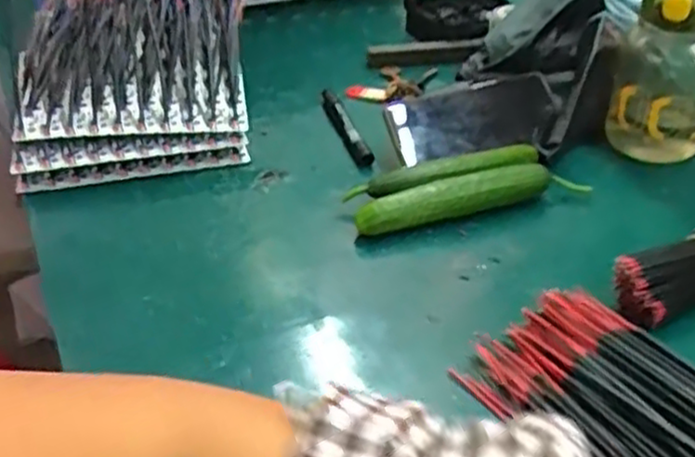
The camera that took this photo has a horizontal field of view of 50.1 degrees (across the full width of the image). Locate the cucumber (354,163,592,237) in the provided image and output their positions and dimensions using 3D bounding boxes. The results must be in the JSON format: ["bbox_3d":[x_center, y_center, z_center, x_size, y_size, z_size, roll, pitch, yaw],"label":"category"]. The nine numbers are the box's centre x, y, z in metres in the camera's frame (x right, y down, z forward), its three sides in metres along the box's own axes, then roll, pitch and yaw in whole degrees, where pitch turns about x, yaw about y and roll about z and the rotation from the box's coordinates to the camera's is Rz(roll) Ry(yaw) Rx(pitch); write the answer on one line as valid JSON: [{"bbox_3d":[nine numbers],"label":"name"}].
[{"bbox_3d":[0.104,-0.029,0.611,0.206,0.034,0.035,-13,38,-16],"label":"cucumber"}]

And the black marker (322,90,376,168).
[{"bbox_3d":[-0.004,-0.100,0.720,0.016,0.016,0.146,-10,38,-12],"label":"black marker"}]

